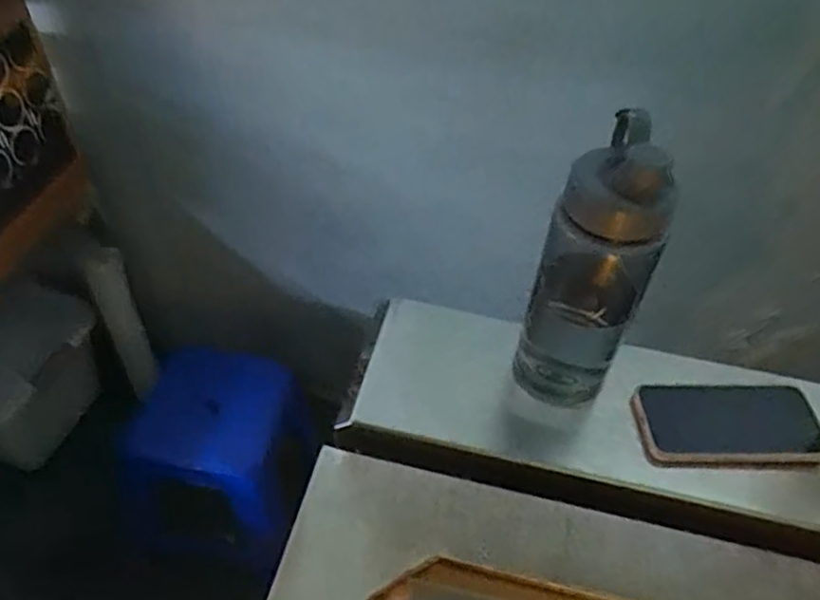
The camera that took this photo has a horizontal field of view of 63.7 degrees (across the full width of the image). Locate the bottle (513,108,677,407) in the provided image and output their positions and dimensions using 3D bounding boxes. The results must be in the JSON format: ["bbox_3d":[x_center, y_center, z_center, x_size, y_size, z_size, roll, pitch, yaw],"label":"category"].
[{"bbox_3d":[0.152,-0.022,0.551,0.083,0.248,0.078,18,48,14],"label":"bottle"}]

